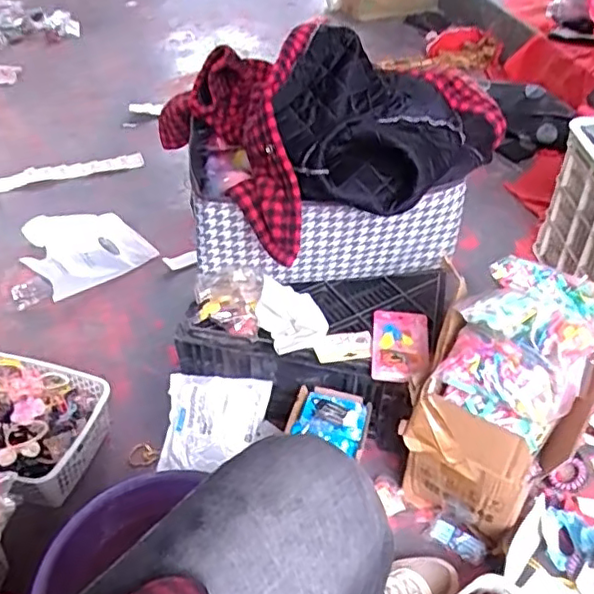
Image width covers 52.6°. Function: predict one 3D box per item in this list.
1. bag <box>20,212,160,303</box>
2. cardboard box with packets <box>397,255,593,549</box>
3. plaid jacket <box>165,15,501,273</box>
[{"bbox_3d":[-0.473,-0.117,1.299,0.233,0.047,0.285,-32,50,-29],"label":"bag"},{"bbox_3d":[0.276,0.142,0.807,0.190,0.312,0.252,23,47,22],"label":"cardboard box with packets"},{"bbox_3d":[0.052,-0.295,0.912,0.414,0.233,0.477,-24,48,-24],"label":"plaid jacket"}]

